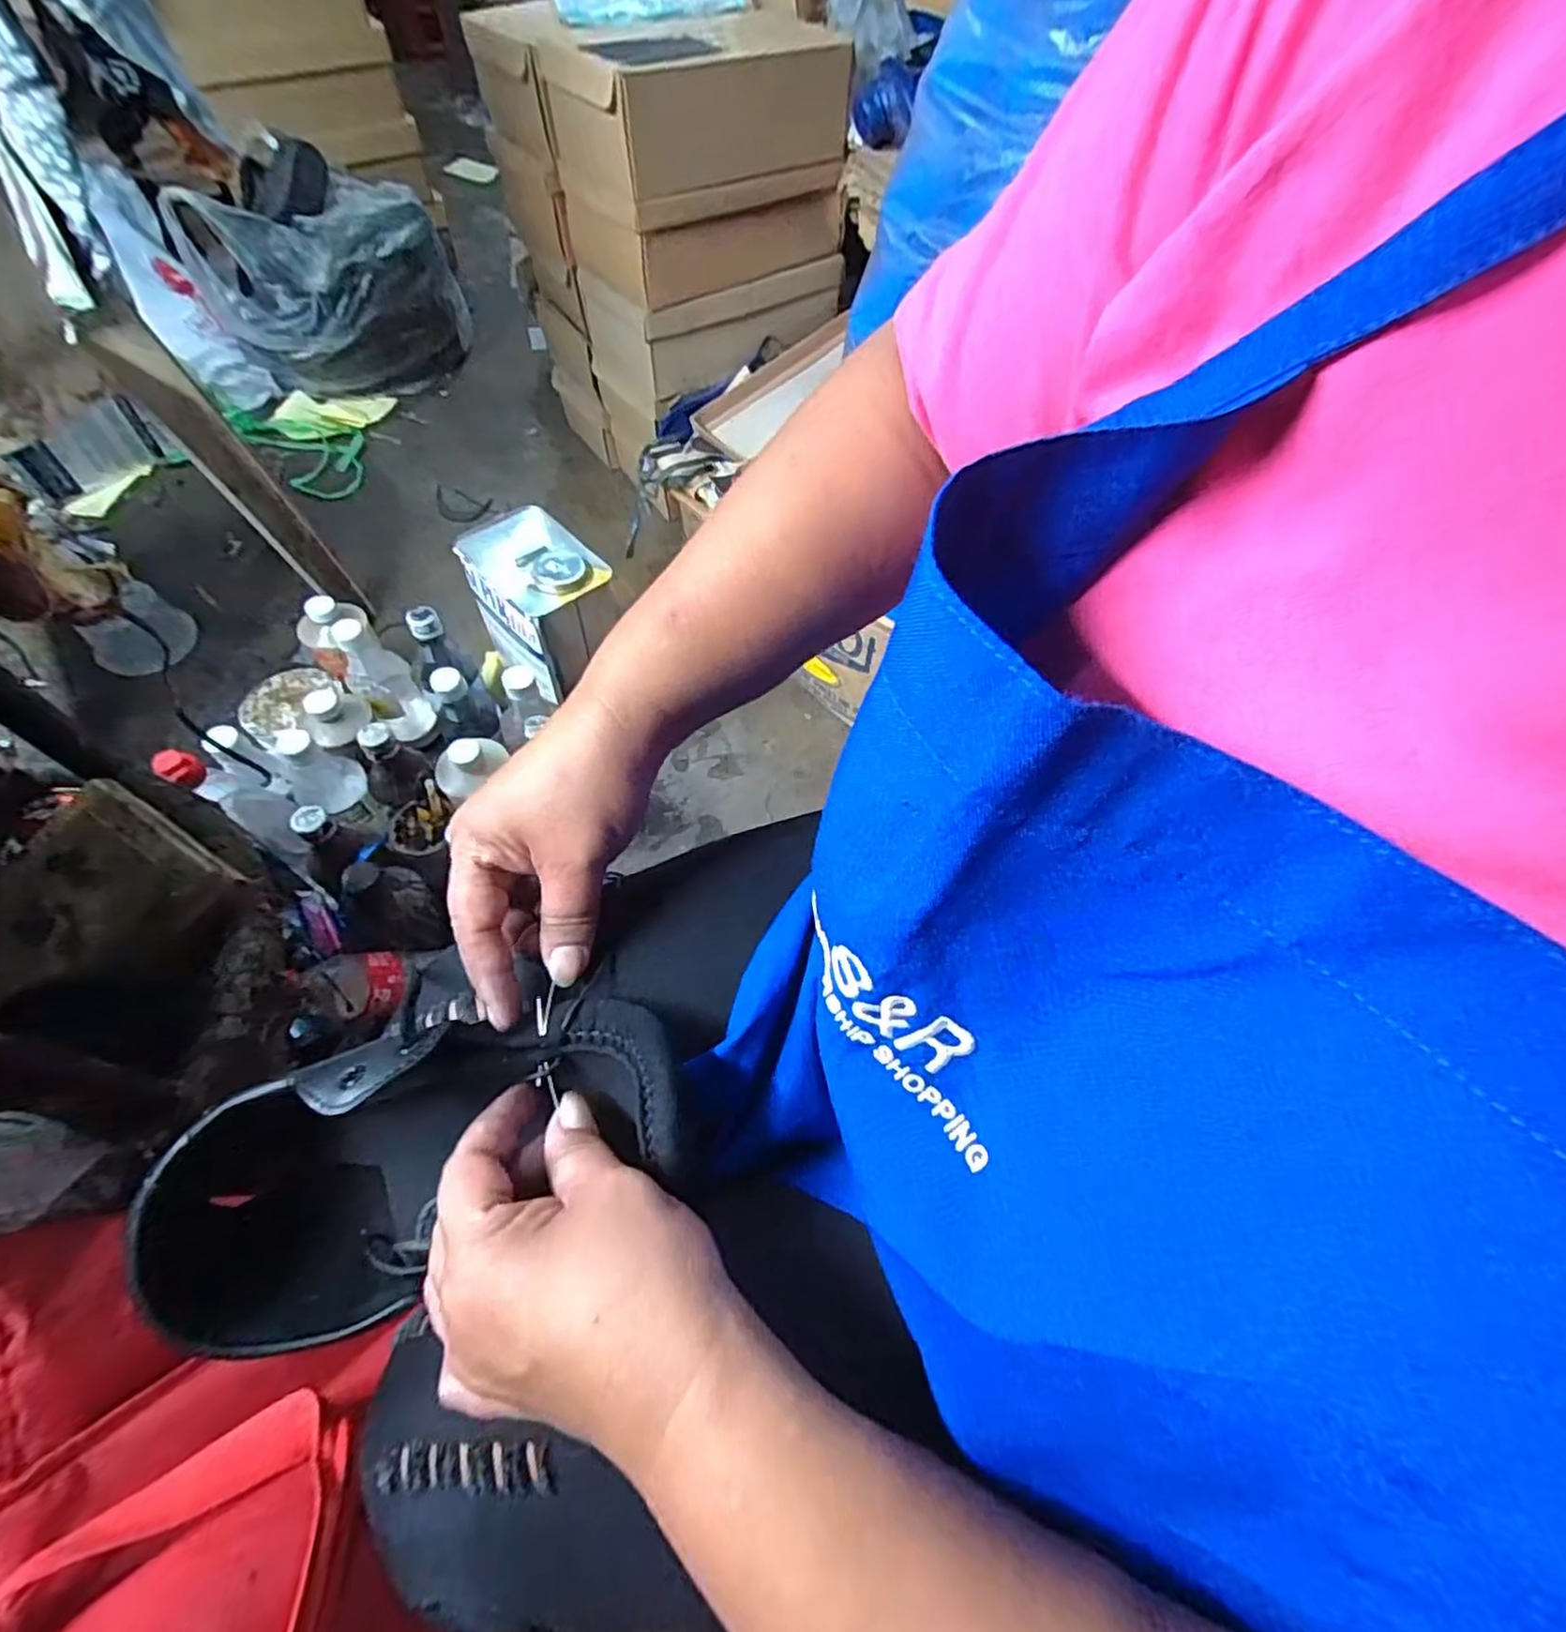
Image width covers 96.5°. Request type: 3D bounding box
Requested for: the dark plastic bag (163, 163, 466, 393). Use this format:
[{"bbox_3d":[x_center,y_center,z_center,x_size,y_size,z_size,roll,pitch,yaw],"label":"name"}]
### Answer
[{"bbox_3d":[-0.758,-0.909,1.200,0.266,0.247,0.372,30,62,13],"label":"dark plastic bag"}]

